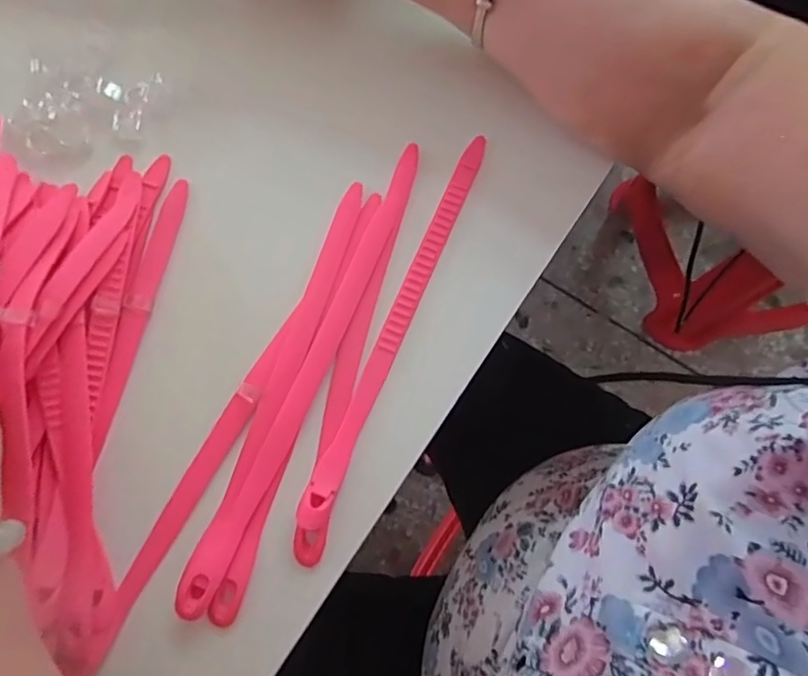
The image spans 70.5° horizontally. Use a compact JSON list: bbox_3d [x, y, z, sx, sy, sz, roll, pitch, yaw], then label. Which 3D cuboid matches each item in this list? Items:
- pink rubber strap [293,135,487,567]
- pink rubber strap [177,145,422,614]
[{"bbox_3d":[-0.004,-0.006,0.292,0.016,0.011,0.238,21,76,5],"label":"pink rubber strap"},{"bbox_3d":[-0.045,0.009,0.292,0.016,0.013,0.259,23,77,5],"label":"pink rubber strap"}]

